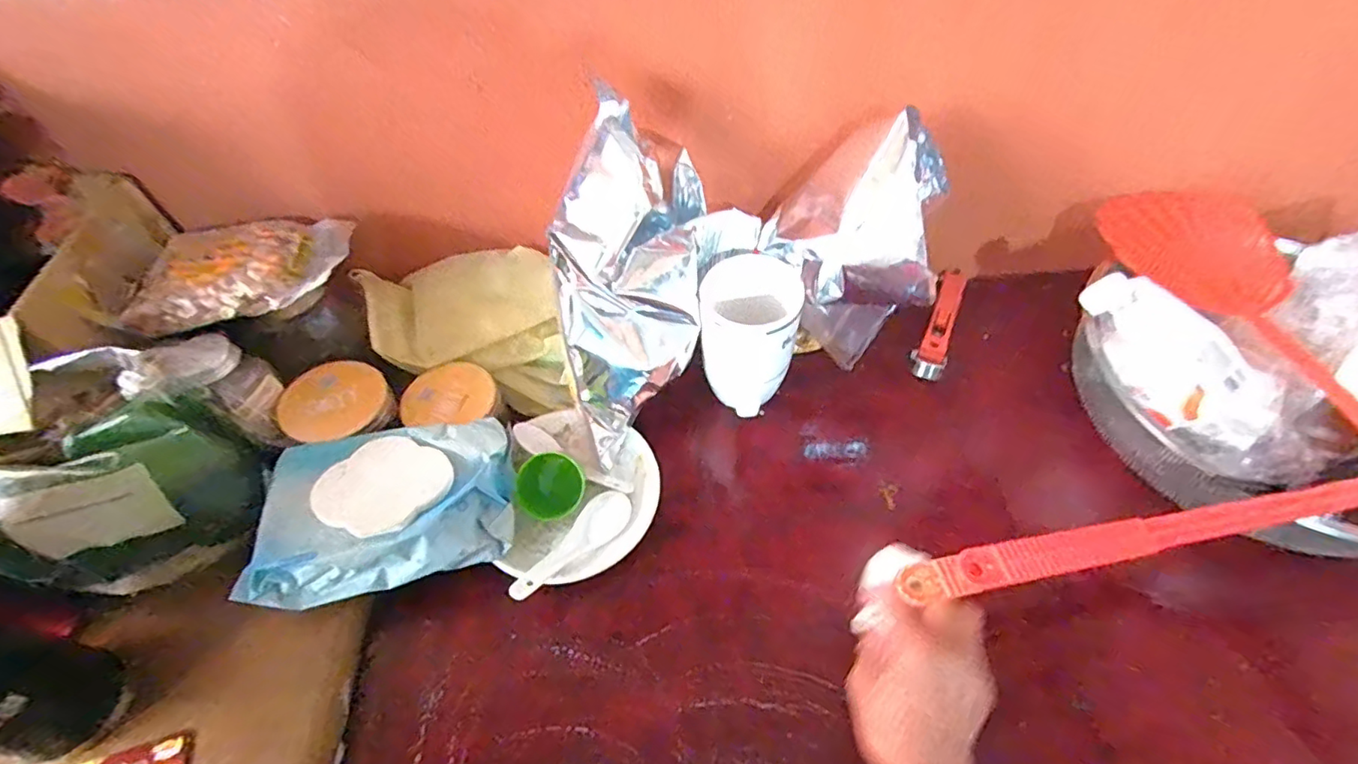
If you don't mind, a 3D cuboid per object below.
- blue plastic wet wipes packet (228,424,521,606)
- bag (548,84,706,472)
[{"bbox_3d":[-0.221,0.097,0.442,0.183,0.068,0.110,-15,58,-8],"label":"blue plastic wet wipes packet"},{"bbox_3d":[-0.039,-0.074,0.487,0.116,0.287,0.089,6,18,4],"label":"bag"}]

